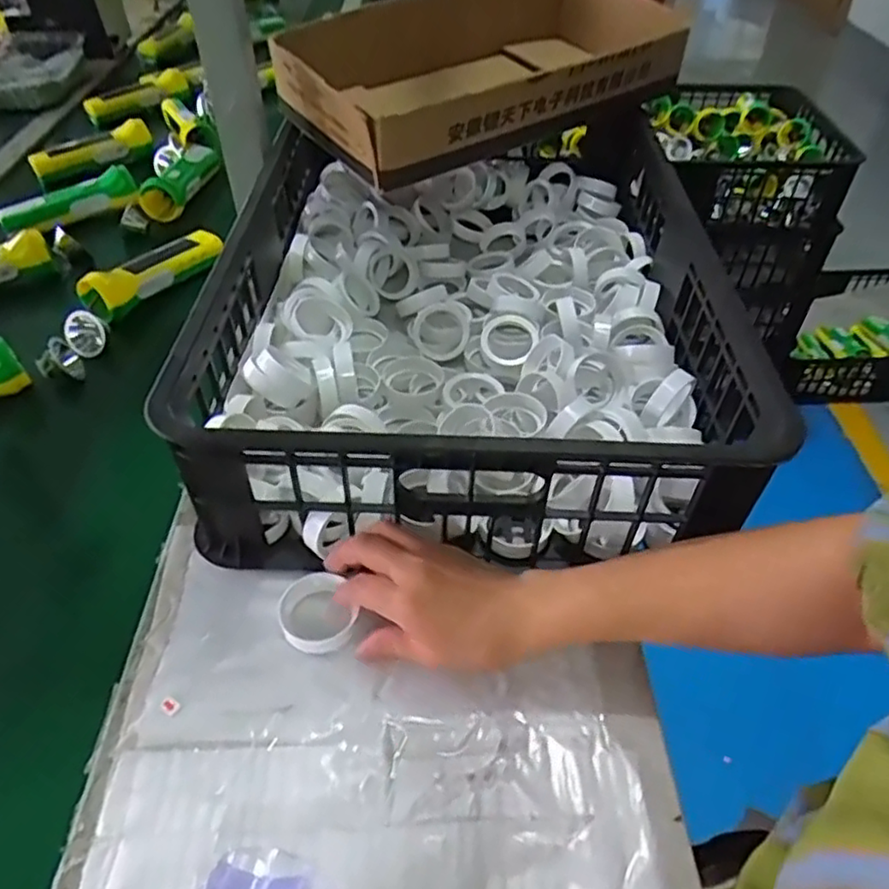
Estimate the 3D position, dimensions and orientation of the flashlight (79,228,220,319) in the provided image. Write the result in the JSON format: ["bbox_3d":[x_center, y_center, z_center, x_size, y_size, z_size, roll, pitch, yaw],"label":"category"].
[{"bbox_3d":[-0.313,-0.193,0.735,0.044,0.043,0.166,23,49,22],"label":"flashlight"}]

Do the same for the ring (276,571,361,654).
[{"bbox_3d":[-0.087,0.113,0.454,0.050,0.012,0.054,-1,47,1],"label":"ring"}]

